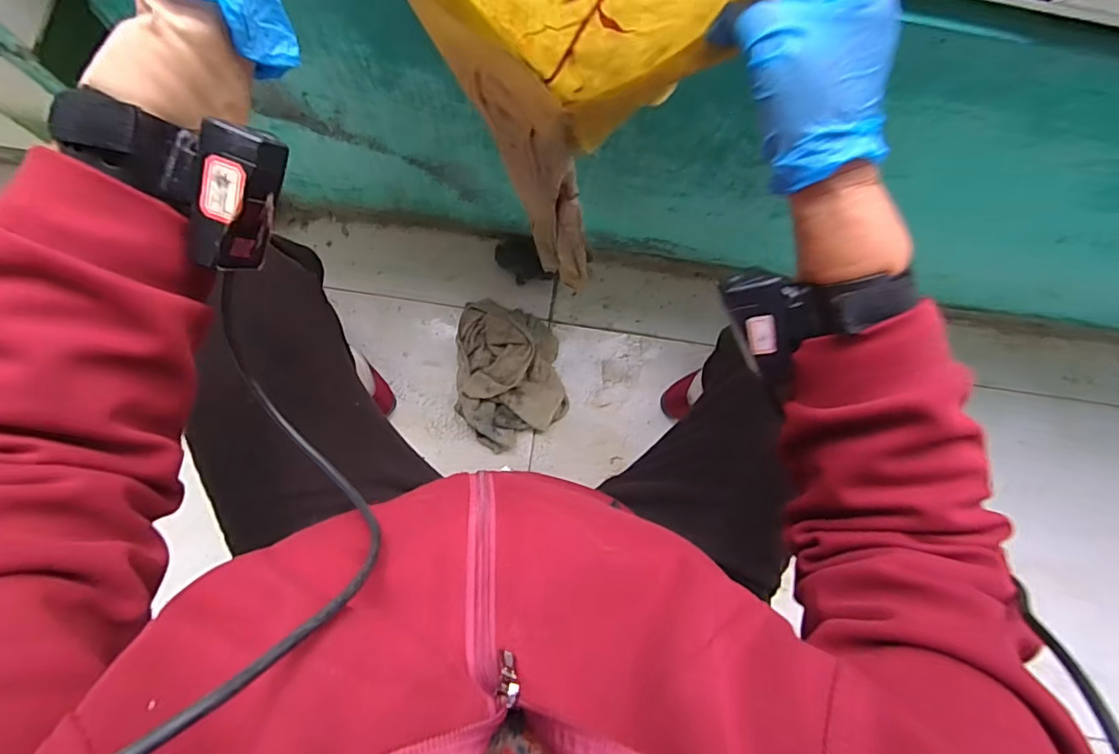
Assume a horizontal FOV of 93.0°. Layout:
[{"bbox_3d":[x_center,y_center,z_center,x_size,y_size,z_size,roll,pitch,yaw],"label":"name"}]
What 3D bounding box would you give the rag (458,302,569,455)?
[{"bbox_3d":[-0.089,-0.012,0.926,0.188,0.061,0.264,-9,82,-6],"label":"rag"}]

